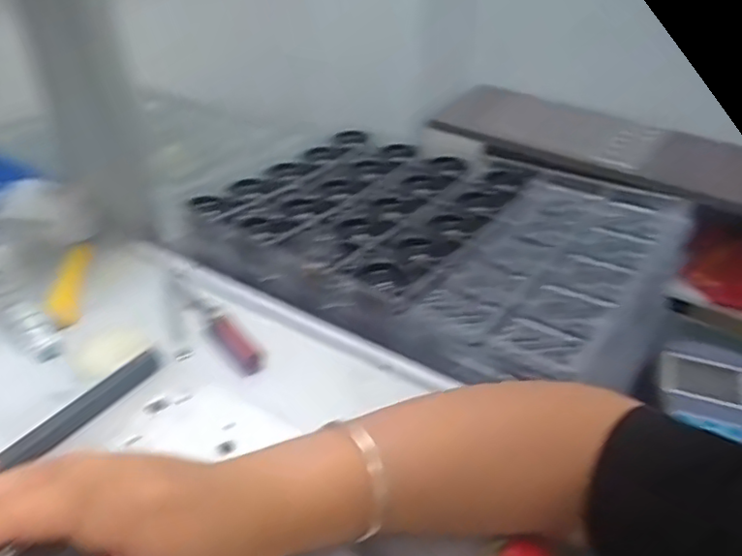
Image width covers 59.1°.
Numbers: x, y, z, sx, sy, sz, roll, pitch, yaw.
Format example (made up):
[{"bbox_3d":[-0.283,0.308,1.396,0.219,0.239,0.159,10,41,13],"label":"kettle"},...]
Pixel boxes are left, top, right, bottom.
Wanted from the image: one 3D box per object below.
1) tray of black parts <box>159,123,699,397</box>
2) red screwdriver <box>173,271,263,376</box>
[{"bbox_3d":[0.053,-0.046,0.628,0.435,0.055,0.298,21,40,24],"label":"tray of black parts"},{"bbox_3d":[-0.132,0.030,0.538,0.021,0.014,0.147,-24,43,-32],"label":"red screwdriver"}]

